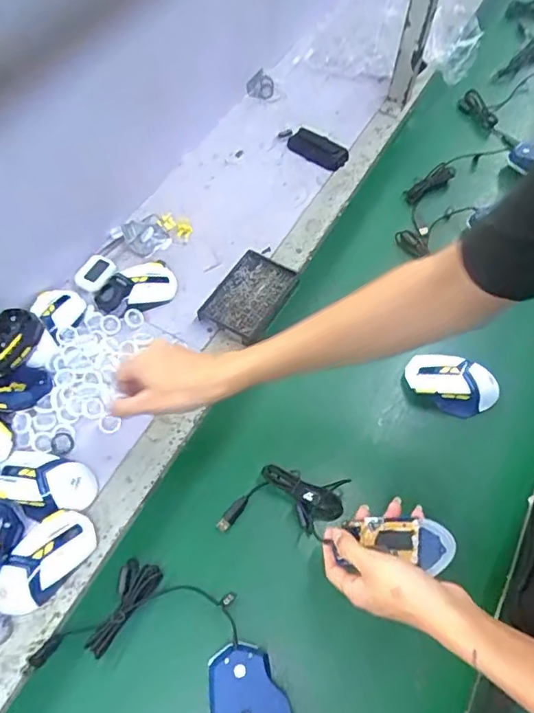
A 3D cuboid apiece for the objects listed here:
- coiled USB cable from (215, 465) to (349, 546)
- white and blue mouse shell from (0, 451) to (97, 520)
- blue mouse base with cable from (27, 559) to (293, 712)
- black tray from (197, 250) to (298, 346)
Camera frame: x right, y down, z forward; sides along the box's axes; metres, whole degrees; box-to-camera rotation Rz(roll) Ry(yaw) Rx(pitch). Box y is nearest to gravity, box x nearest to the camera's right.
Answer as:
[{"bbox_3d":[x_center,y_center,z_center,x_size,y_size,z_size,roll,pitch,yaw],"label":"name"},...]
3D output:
[{"bbox_3d":[0.021,0.171,0.594,0.137,0.028,0.081,11,61,3],"label":"coiled USB cable"},{"bbox_3d":[-0.265,0.150,0.593,0.117,0.023,0.070,8,61,1],"label":"white and blue mouse shell"},{"bbox_3d":[-0.087,0.302,0.505,0.262,0.043,0.142,26,63,11],"label":"blue mouse base with cable"},{"bbox_3d":[-0.024,-0.092,0.749,0.092,0.014,0.139,30,64,13],"label":"black tray"}]

